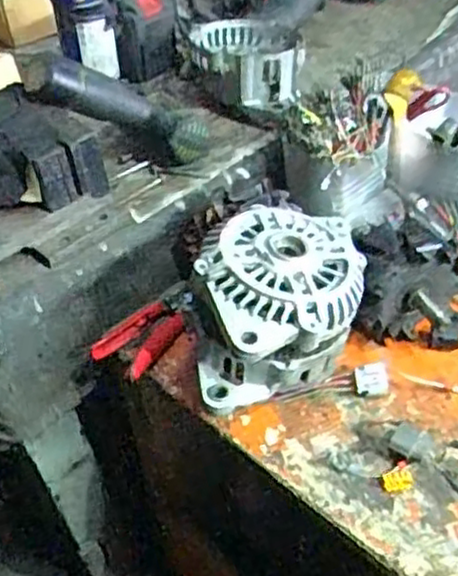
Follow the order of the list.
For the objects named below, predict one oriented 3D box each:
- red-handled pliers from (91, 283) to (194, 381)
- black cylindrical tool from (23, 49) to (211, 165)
[{"bbox_3d":[-0.071,0.037,0.710,0.053,0.019,0.124,28,52,31],"label":"red-handled pliers"},{"bbox_3d":[-0.110,-0.188,0.747,0.196,0.055,0.064,20,35,-27],"label":"black cylindrical tool"}]

